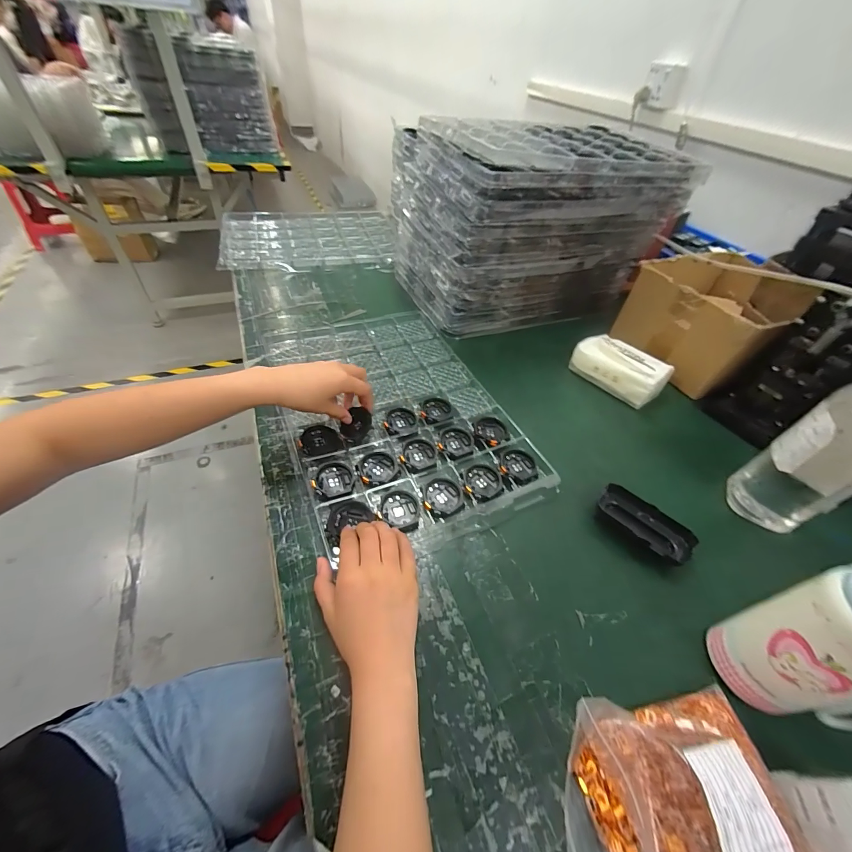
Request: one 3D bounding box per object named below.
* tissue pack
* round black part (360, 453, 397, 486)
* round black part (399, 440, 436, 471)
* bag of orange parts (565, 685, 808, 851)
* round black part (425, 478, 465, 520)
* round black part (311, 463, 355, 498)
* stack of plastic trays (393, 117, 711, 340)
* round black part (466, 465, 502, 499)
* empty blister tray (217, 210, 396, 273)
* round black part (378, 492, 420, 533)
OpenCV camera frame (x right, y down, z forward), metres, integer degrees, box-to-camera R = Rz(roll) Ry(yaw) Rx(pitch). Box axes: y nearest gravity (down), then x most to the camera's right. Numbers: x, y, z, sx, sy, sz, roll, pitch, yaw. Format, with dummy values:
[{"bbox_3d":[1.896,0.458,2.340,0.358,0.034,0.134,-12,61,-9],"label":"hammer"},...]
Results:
[{"bbox_3d":[0.336,-0.099,0.636,0.082,0.060,0.147,-33,59,-31],"label":"tissue pack"},{"bbox_3d":[-0.061,0.054,0.465,0.045,0.004,0.049,3,47,-4],"label":"round black part"},{"bbox_3d":[-0.010,0.040,0.488,0.044,0.009,0.050,33,53,22],"label":"round black part"},{"bbox_3d":[0.184,0.279,0.264,0.177,0.049,0.138,2,48,-4],"label":"bag of orange parts"},{"bbox_3d":[0.022,0.087,0.441,0.047,0.012,0.053,4,47,-3],"label":"round black part"},{"bbox_3d":[-0.113,0.065,0.445,0.048,0.008,0.050,3,47,-4],"label":"round black part"},{"bbox_3d":[0.196,-0.409,0.738,0.441,0.278,0.324,-17,52,-21],"label":"stack of plastic trays"},{"bbox_3d":[0.074,0.073,0.465,0.043,0.011,0.050,9,47,2],"label":"round black part"},{"bbox_3d":[-0.289,-0.482,0.931,0.431,0.024,0.330,-9,49,-14],"label":"empty blister tray"},{"bbox_3d":[-0.030,0.098,0.426,0.045,0.010,0.052,8,47,0],"label":"round black part"}]

